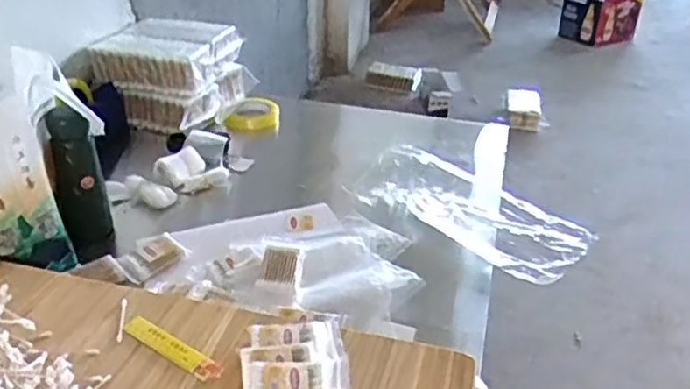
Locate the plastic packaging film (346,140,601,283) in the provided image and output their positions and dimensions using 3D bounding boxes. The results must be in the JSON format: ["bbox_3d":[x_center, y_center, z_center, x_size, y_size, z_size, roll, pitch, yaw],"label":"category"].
[{"bbox_3d":[0.204,0.023,1.141,0.402,0.056,0.171,28,39,36],"label":"plastic packaging film"}]

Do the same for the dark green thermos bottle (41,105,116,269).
[{"bbox_3d":[-0.398,-0.007,1.012,0.068,0.250,0.064,-9,32,-17],"label":"dark green thermos bottle"}]

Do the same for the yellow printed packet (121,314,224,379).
[{"bbox_3d":[-0.201,0.178,0.782,0.144,0.010,0.027,21,36,29],"label":"yellow printed packet"}]

